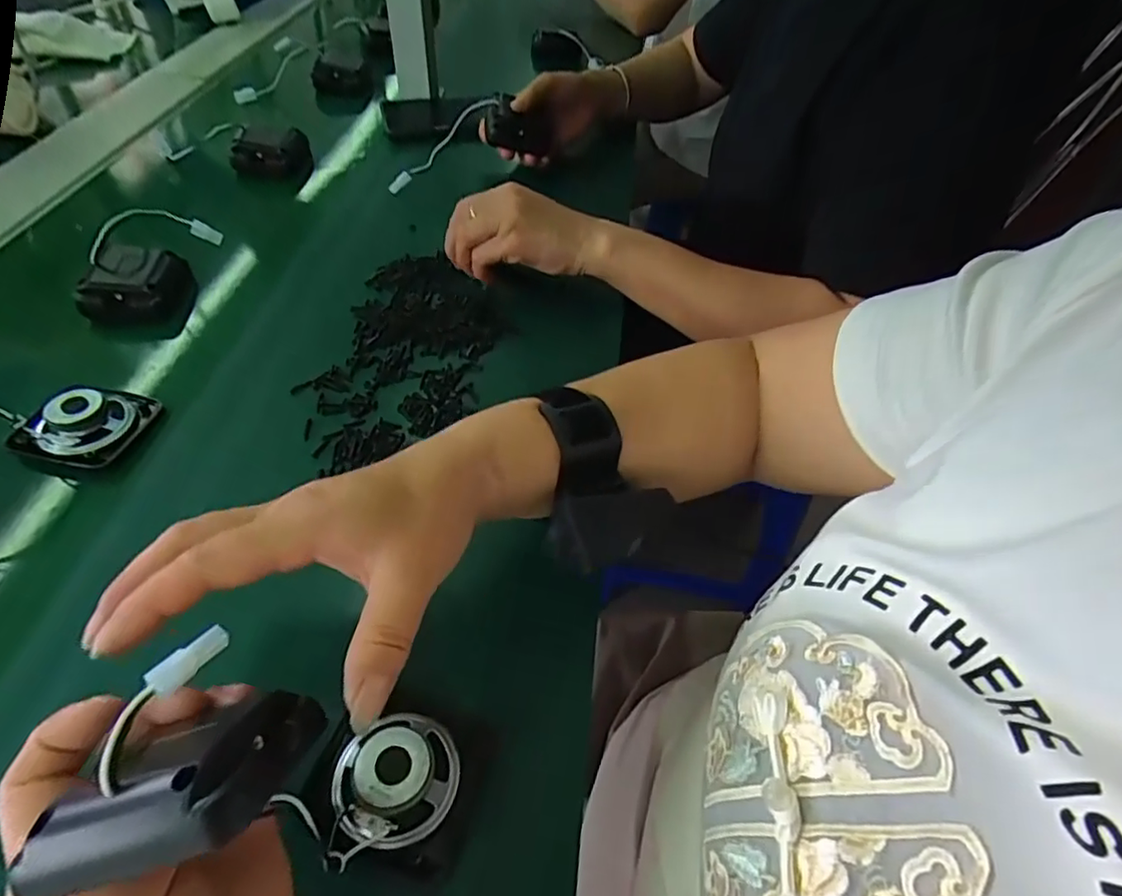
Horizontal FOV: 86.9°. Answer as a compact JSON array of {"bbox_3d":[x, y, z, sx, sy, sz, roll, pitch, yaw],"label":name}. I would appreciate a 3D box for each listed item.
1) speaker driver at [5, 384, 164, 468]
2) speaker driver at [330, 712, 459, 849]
[{"bbox_3d":[-0.310,-0.019,0.391,0.055,0.030,0.066,17,46,0],"label":"speaker driver"},{"bbox_3d":[-0.072,0.143,0.258,0.052,0.025,0.045,-26,56,-25],"label":"speaker driver"}]

